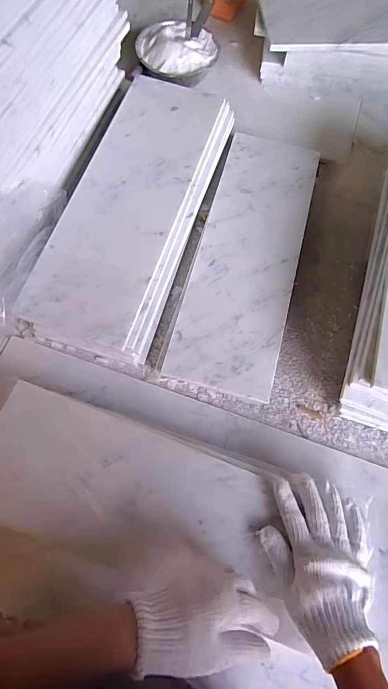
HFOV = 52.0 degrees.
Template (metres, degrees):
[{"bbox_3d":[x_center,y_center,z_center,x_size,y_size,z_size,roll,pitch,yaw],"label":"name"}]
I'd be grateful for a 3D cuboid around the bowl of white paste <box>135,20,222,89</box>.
[{"bbox_3d":[-0.029,-0.530,0.733,0.141,0.053,0.134,0,70,-1],"label":"bowl of white paste"}]

